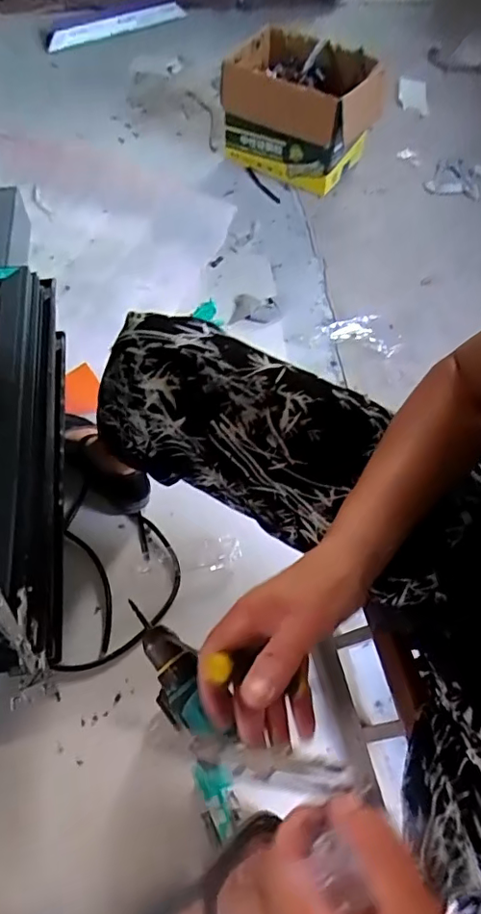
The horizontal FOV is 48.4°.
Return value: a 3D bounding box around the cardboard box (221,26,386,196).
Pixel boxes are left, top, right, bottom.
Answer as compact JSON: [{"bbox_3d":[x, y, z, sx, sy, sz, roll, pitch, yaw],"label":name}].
[{"bbox_3d":[0.164,-0.896,1.368,0.347,0.235,0.343,22,59,10],"label":"cardboard box"}]

